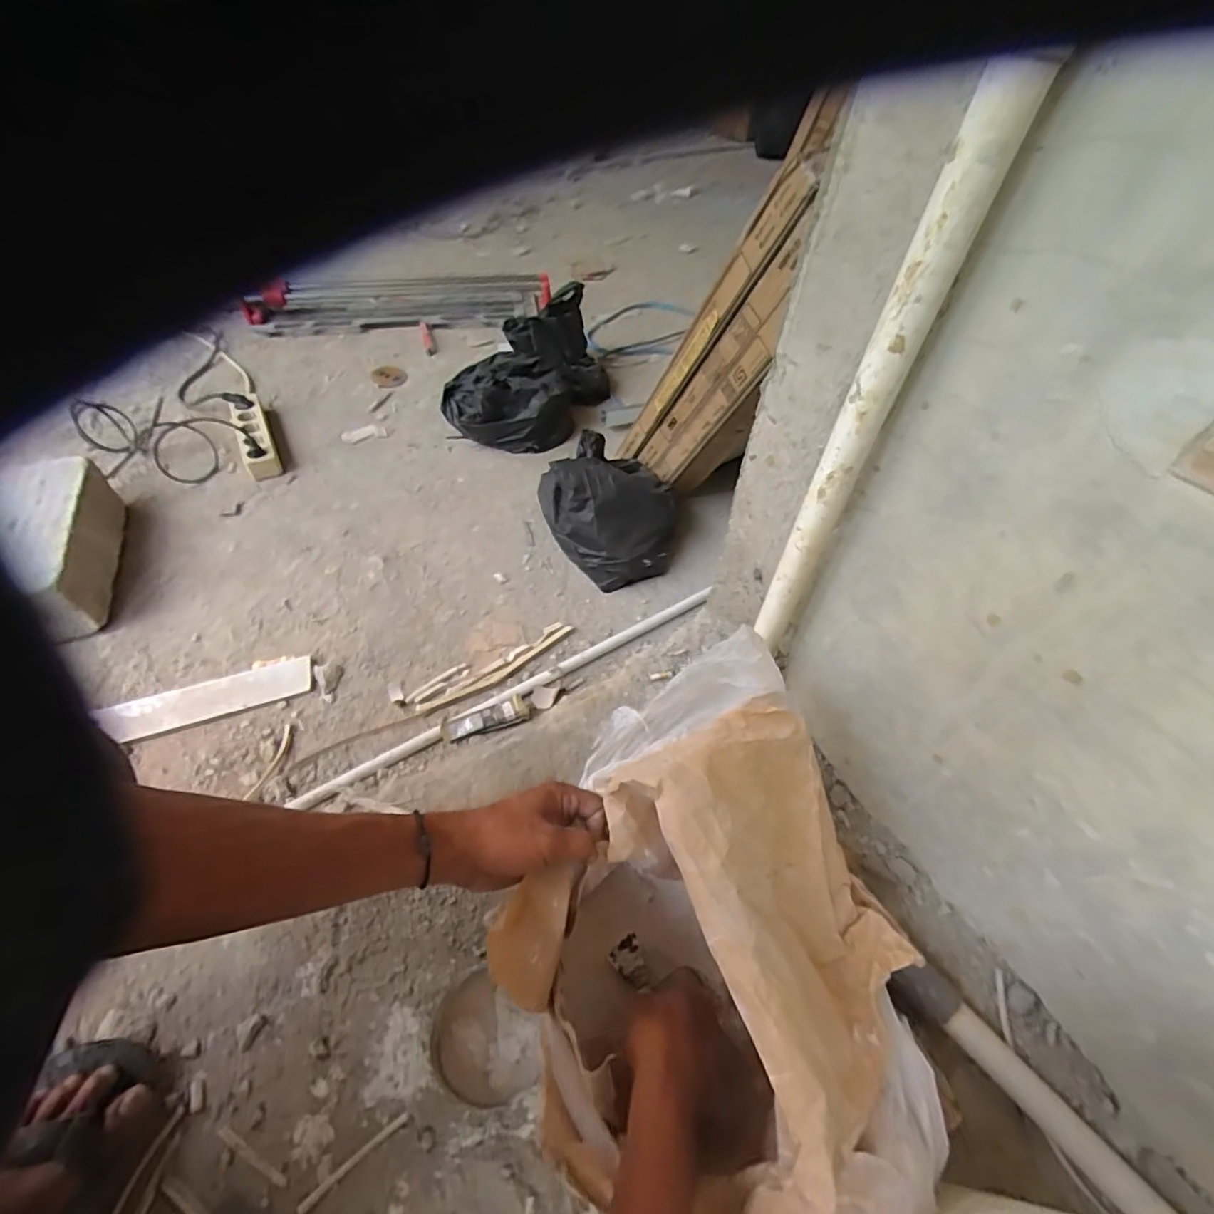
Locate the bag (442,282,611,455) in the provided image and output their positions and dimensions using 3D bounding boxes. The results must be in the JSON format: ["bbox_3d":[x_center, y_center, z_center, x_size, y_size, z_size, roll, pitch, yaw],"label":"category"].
[{"bbox_3d":[-0.141,-0.456,1.131,0.357,0.181,0.200,-35,59,-27],"label":"bag"}]

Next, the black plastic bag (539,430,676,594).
[{"bbox_3d":[-0.001,-0.176,0.942,0.205,0.165,0.252,-10,51,-10],"label":"black plastic bag"}]

